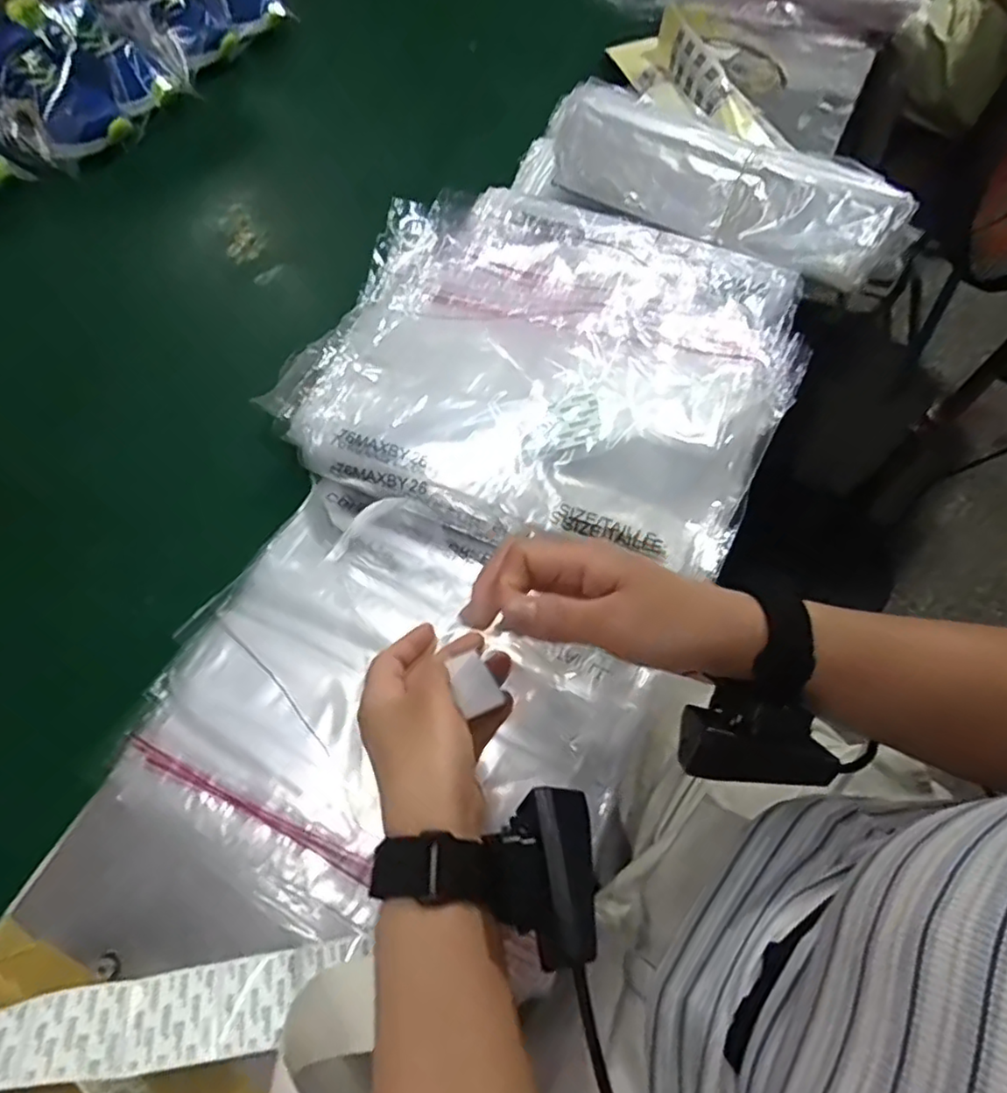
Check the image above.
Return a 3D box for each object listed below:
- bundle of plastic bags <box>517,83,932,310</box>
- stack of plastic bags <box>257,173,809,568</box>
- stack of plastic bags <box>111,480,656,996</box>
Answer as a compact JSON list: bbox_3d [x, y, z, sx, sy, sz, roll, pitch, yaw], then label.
[{"bbox_3d":[0.161,-0.293,0.528,0.333,0.083,0.062,31,66,12],"label":"bundle of plastic bags"},{"bbox_3d":[0.029,-0.150,0.478,0.358,0.049,0.320,17,63,5],"label":"stack of plastic bags"},{"bbox_3d":[-0.063,0.092,0.381,0.270,0.034,0.244,32,67,13],"label":"stack of plastic bags"}]

